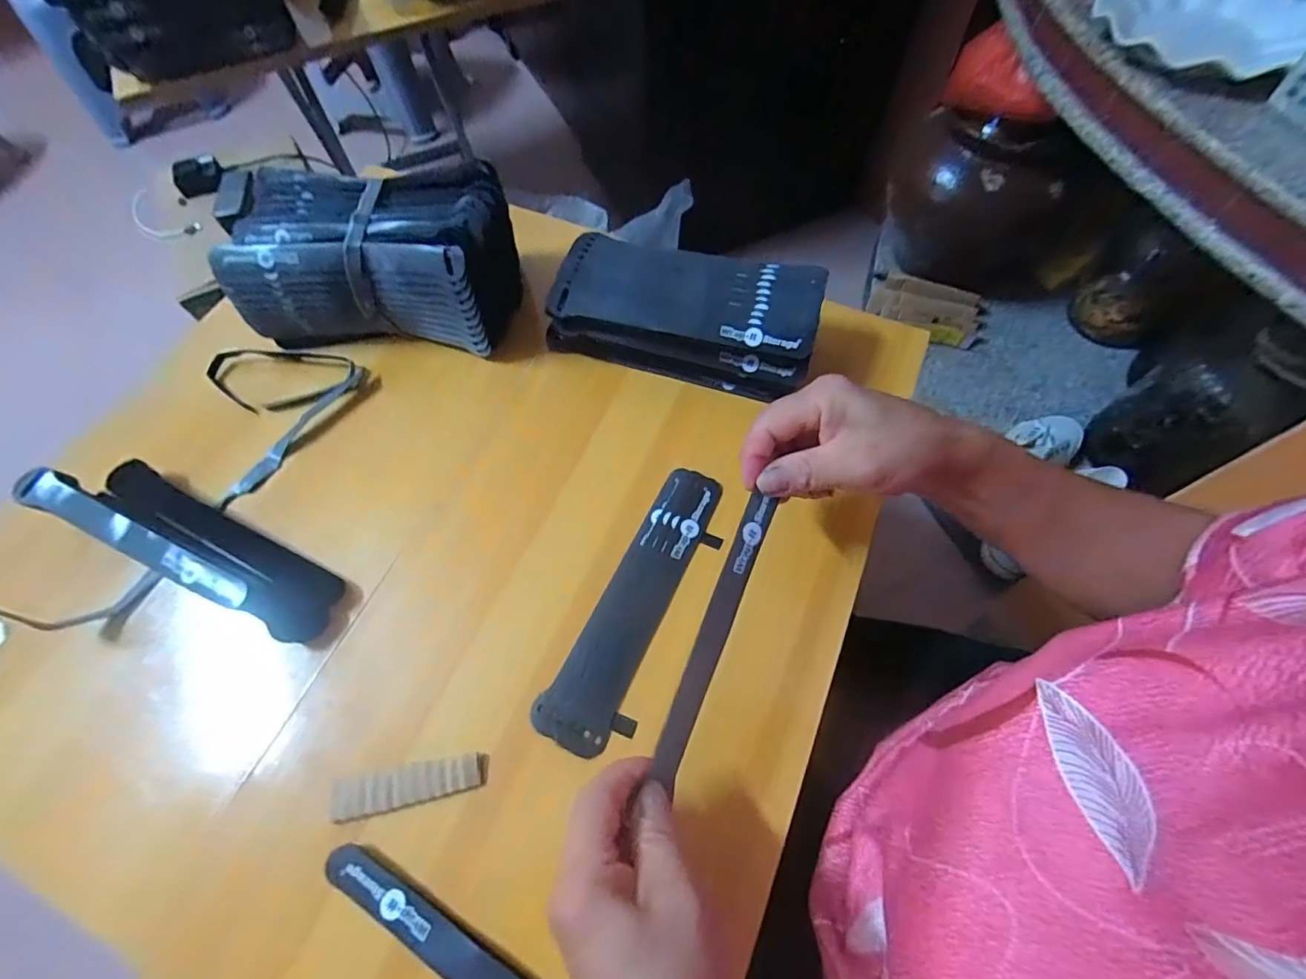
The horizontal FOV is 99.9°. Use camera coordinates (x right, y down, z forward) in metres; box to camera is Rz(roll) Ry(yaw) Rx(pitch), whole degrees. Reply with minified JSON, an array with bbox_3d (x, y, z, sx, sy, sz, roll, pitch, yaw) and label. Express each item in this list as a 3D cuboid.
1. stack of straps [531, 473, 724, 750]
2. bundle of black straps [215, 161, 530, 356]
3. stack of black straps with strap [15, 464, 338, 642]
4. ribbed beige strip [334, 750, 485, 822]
[{"bbox_3d":[-0.010,0.072,0.366,0.044,0.008,0.197,25,66,13],"label":"stack of straps"},{"bbox_3d":[-0.222,-0.194,0.448,0.244,0.088,0.122,4,63,3],"label":"bundle of black straps"},{"bbox_3d":[-0.318,0.033,0.377,0.222,0.041,0.052,22,66,12],"label":"stack of black straps with strap"},{"bbox_3d":[-0.140,0.171,0.319,0.085,0.006,0.022,-11,63,-4],"label":"ribbed beige strip"}]

